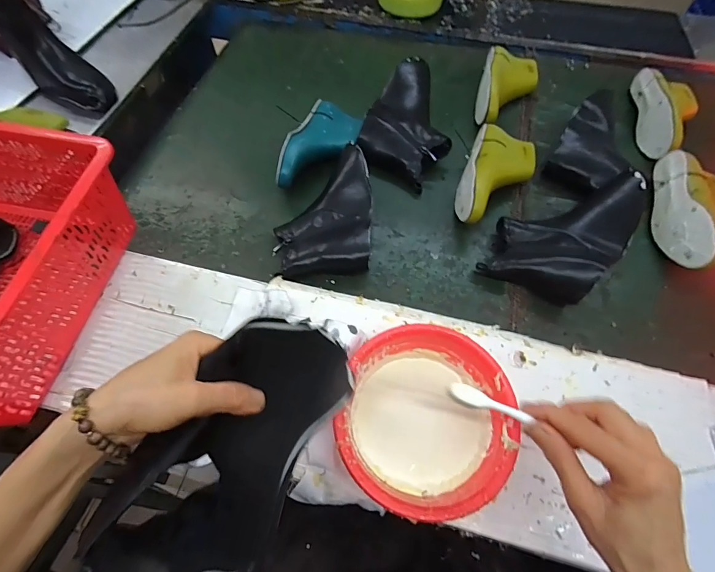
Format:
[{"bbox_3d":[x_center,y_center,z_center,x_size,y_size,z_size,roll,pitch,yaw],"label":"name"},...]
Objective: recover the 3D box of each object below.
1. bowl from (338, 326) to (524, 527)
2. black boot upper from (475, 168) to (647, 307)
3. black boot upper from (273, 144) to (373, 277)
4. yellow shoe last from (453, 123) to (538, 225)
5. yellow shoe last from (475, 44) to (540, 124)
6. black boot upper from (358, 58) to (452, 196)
[{"bbox_3d":[0.076,0.149,0.413,0.176,0.075,0.183,0,62,0],"label":"bowl"},{"bbox_3d":[0.318,-0.087,0.573,0.171,0.089,0.219,26,64,13],"label":"black boot upper"},{"bbox_3d":[-0.053,-0.121,0.605,0.152,0.065,0.234,3,61,1],"label":"black boot upper"},{"bbox_3d":[0.236,-0.181,0.630,0.109,0.081,0.216,20,64,10],"label":"yellow shoe last"},{"bbox_3d":[0.303,-0.405,0.735,0.106,0.054,0.222,17,63,9],"label":"yellow shoe last"},{"bbox_3d":[0.106,-0.311,0.703,0.158,0.089,0.239,22,63,11],"label":"black boot upper"}]

